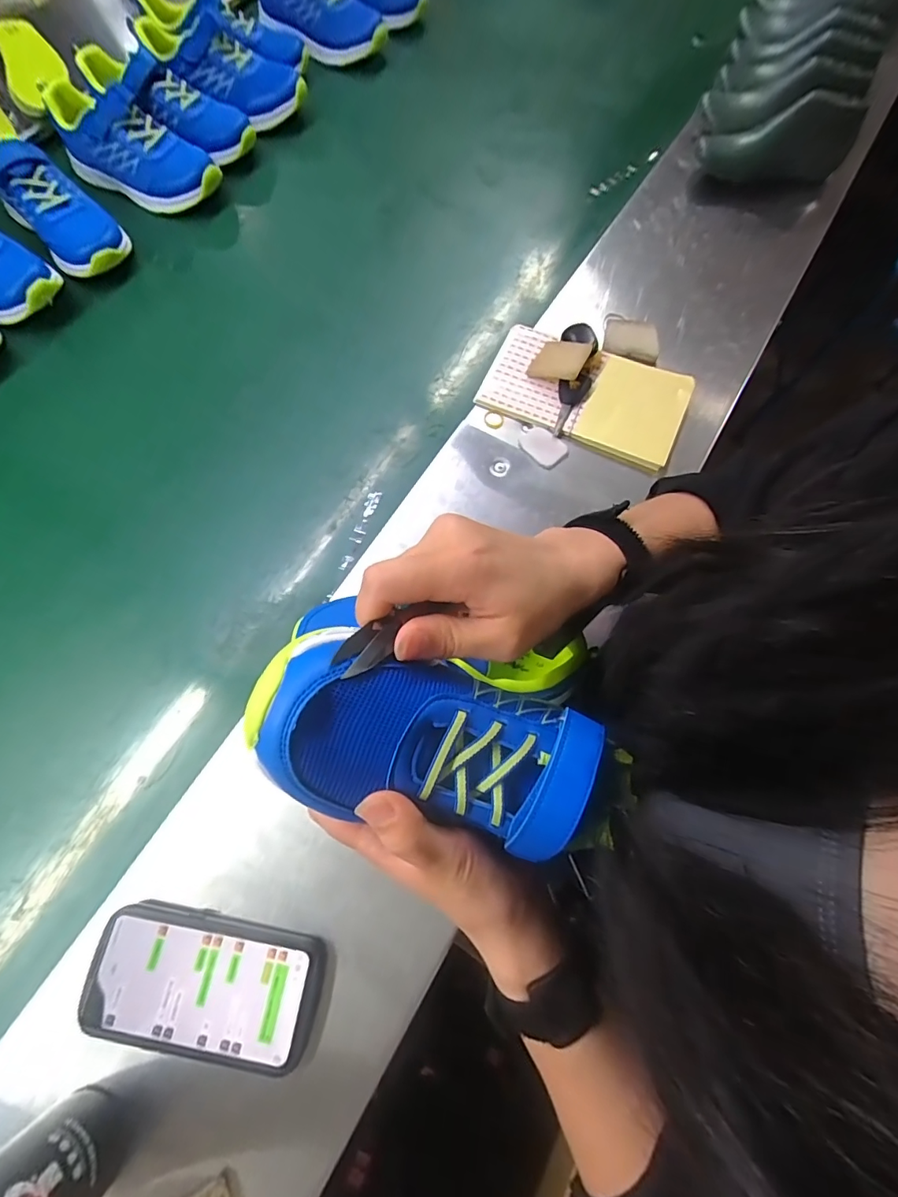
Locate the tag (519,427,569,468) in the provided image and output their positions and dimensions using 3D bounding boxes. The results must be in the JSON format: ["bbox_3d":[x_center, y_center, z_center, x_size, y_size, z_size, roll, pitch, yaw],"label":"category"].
[{"bbox_3d":[0.100,-0.163,0.506,0.035,0.006,0.049,-39,74,-14],"label":"tag"}]

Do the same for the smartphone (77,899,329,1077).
[{"bbox_3d":[-0.177,0.279,0.344,0.165,0.016,0.083,11,70,4],"label":"smartphone"}]

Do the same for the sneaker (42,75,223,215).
[{"bbox_3d":[-0.429,-0.610,0.645,0.228,0.086,0.091,26,72,-2],"label":"sneaker"}]

